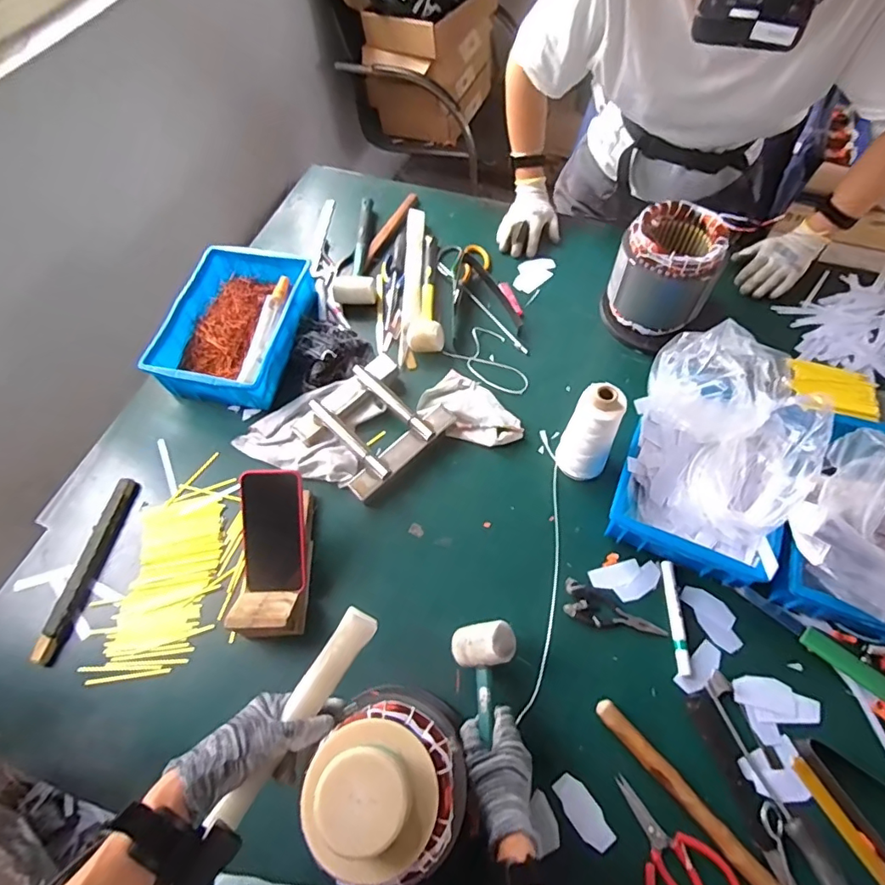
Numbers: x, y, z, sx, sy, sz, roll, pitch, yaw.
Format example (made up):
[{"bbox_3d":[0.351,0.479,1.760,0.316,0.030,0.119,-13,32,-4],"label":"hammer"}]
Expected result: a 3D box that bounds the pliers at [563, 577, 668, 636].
[{"bbox_3d":[0.224,0.225,0.675,0.129,0.010,0.049,20,65,13],"label":"pliers"}]

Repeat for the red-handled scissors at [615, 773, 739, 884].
[{"bbox_3d":[0.243,0.448,0.554,0.092,0.017,0.158,-28,64,-12],"label":"red-handled scissors"}]

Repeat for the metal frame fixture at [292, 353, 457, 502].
[{"bbox_3d":[-0.107,-0.031,0.798,0.188,0.042,0.174,-40,67,-17],"label":"metal frame fixture"}]

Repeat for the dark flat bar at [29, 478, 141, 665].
[{"bbox_3d":[-0.494,0.170,0.720,0.027,0.024,0.257,6,62,6],"label":"dark flat bar"}]

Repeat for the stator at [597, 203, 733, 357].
[{"bbox_3d":[0.362,-0.269,0.847,0.135,0.175,0.141,-28,64,-12],"label":"stator"}]

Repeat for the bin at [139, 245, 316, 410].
[{"bbox_3d":[-0.352,-0.213,0.889,0.202,0.076,0.311,9,63,7],"label":"bin"}]

